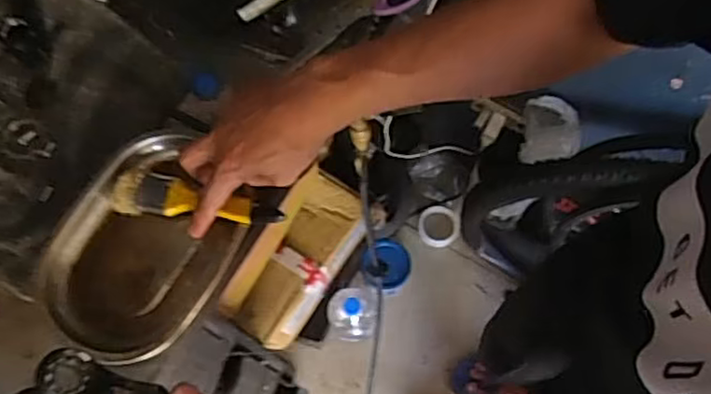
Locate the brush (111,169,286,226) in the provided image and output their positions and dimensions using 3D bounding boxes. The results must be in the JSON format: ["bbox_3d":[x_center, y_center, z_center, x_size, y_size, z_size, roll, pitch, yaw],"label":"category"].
[{"bbox_3d":[-0.146,0.004,0.611,0.165,0.018,0.042,8,68,14],"label":"brush"}]

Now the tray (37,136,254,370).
[{"bbox_3d":[-0.192,0.043,0.616,0.154,0.039,0.212,33,74,12],"label":"tray"}]

